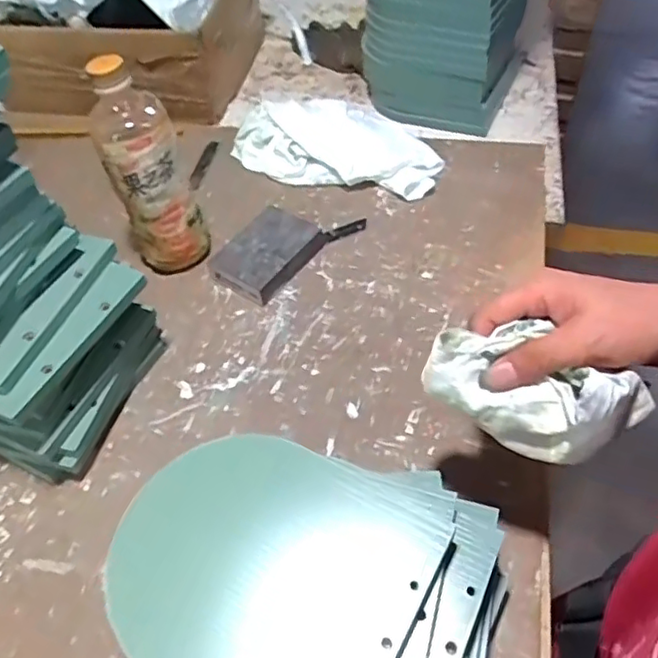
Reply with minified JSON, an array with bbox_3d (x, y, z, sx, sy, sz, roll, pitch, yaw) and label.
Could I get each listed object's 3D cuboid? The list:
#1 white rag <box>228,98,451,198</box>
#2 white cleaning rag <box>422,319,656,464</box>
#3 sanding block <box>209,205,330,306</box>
[{"bbox_3d":[0.006,-0.217,0.706,0.246,0.046,0.116,12,53,14],"label":"white rag"},{"bbox_3d":[0.117,0.032,0.352,0.113,0.062,0.058,28,59,25],"label":"white cleaning rag"},{"bbox_3d":[-0.060,-0.075,0.610,0.071,0.028,0.103,30,60,26],"label":"sanding block"}]

